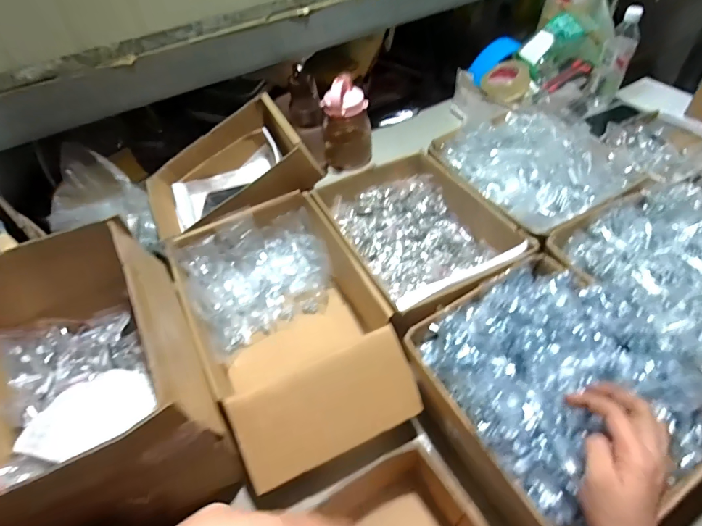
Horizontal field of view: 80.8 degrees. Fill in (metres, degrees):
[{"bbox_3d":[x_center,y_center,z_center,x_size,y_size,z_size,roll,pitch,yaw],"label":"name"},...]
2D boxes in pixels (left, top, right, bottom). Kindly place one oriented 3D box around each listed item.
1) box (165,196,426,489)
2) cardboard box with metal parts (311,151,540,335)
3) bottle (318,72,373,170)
[{"bbox_3d":[-0.092,0.091,0.637,0.253,0.128,0.401,-25,52,-15],"label":"box"},{"bbox_3d":[0.112,-0.041,0.719,0.250,0.108,0.324,-23,52,-13],"label":"cardboard box with metal parts"},{"bbox_3d":[-0.011,-0.304,0.921,0.113,0.199,0.090,-4,50,3],"label":"bottle"}]

